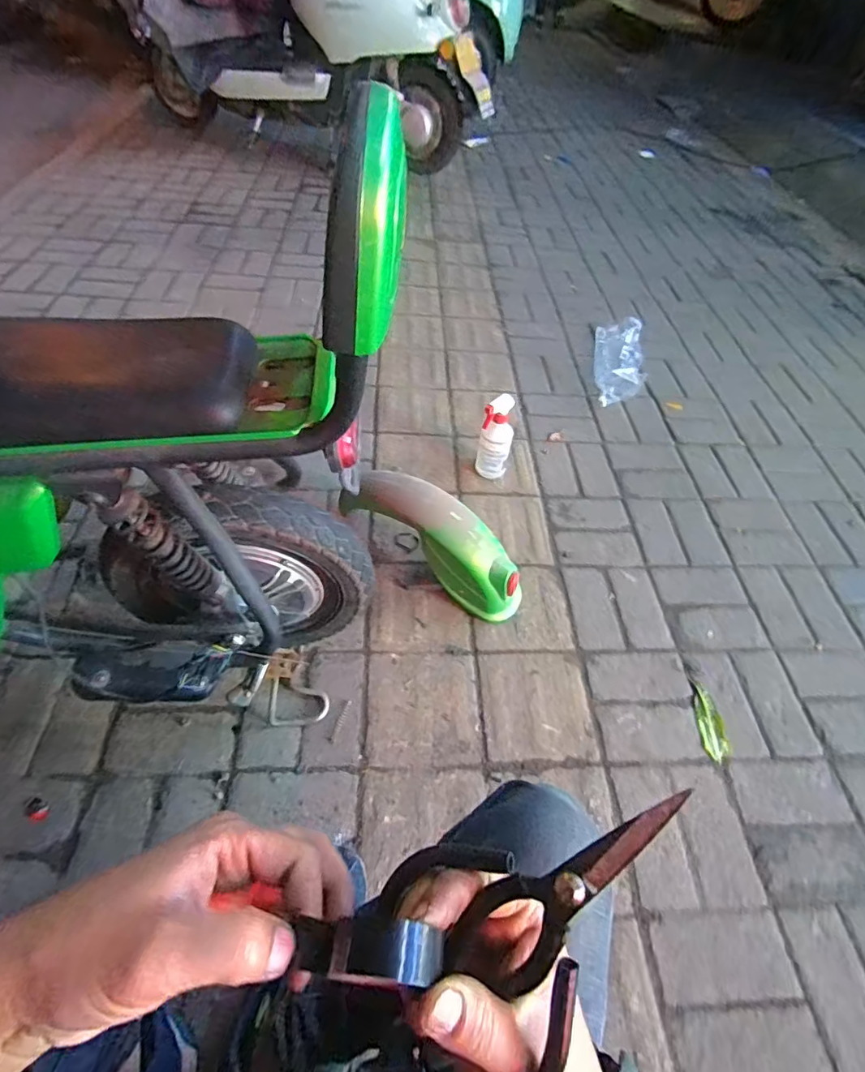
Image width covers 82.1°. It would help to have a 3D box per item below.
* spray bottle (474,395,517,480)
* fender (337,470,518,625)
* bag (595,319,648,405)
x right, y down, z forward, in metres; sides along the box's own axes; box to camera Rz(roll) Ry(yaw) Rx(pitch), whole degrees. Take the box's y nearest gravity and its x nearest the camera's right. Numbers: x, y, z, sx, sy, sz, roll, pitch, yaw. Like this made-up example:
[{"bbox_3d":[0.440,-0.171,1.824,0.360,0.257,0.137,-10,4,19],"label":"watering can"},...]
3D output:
[{"bbox_3d":[0.141,-0.210,1.124,0.074,0.202,0.072,14,53,4],"label":"spray bottle"},{"bbox_3d":[0.006,0.000,0.928,0.406,0.191,0.088,41,58,7],"label":"fender"},{"bbox_3d":[0.565,-0.550,1.508,0.131,0.069,0.441,11,53,2],"label":"bag"}]

